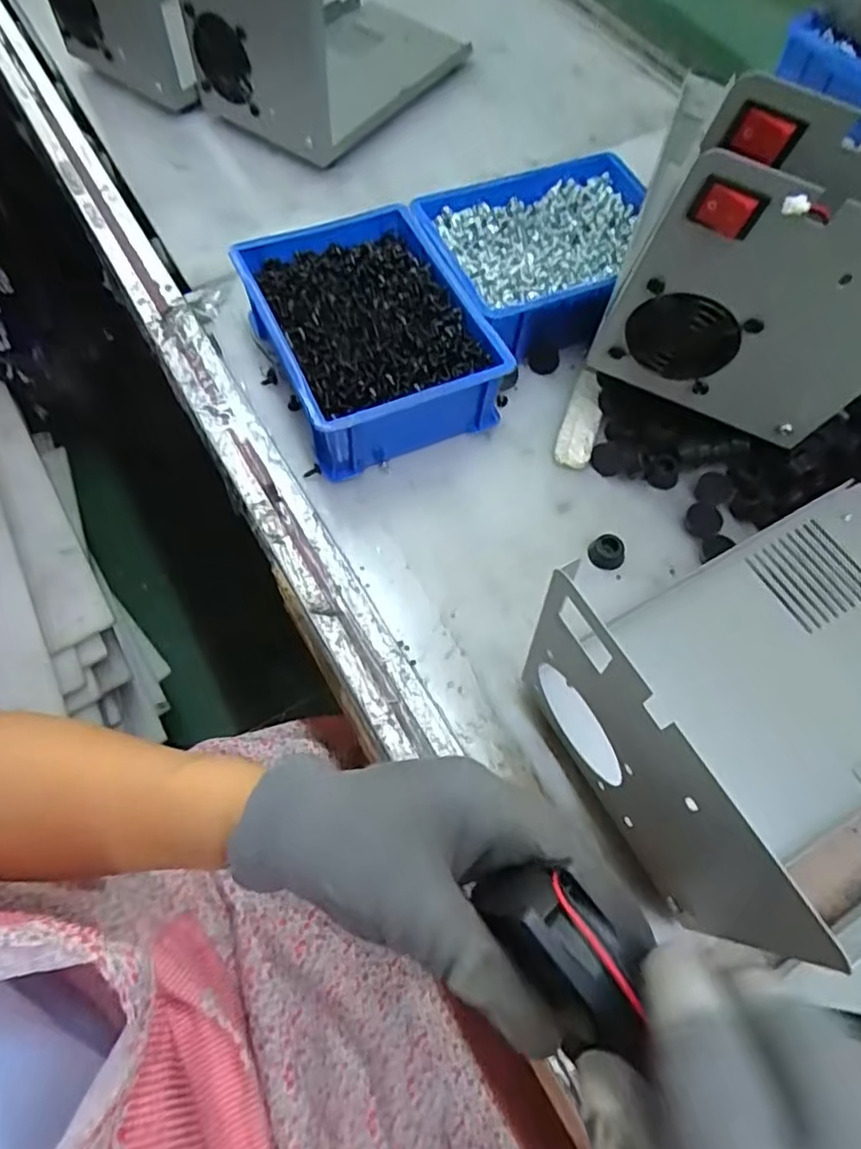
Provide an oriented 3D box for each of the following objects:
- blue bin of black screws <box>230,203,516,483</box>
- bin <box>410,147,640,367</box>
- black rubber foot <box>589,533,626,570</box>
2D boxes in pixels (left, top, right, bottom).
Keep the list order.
[{"bbox_3d":[-0.048,-0.179,0.488,0.142,0.068,0.191,-21,65,-14],"label":"blue bin of black screws"},{"bbox_3d":[0.101,-0.260,0.534,0.194,0.061,0.161,-21,65,-14],"label":"bin"},{"bbox_3d":[0.122,-0.015,0.441,0.024,0.014,0.021,31,65,13],"label":"black rubber foot"}]

